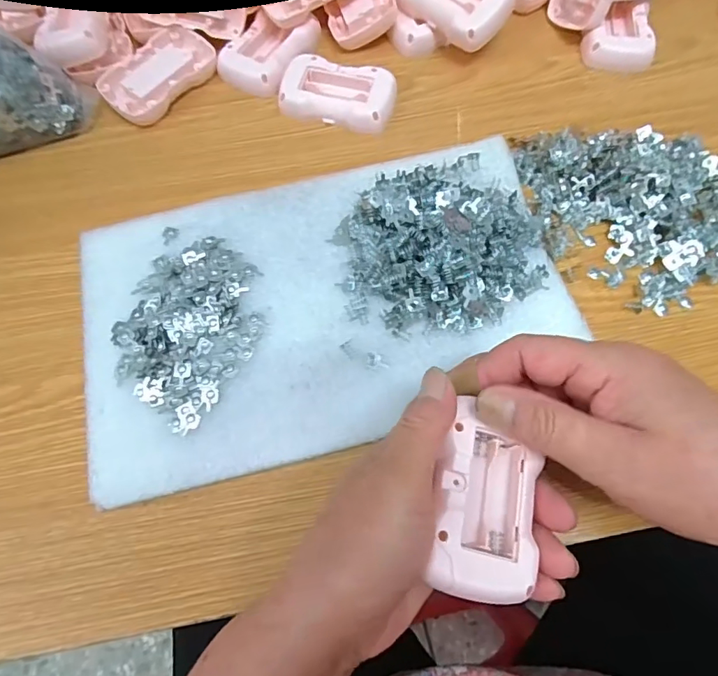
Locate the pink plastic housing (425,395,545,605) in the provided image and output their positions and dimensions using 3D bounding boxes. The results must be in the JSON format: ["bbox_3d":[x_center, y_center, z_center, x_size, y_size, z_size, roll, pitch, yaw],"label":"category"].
[{"bbox_3d":[0.059,0.073,0.220,0.043,0.023,0.079,14,72,6],"label":"pink plastic housing"}]

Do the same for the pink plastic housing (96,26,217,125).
[{"bbox_3d":[-0.156,-0.205,0.385,0.055,0.016,0.087,42,76,15],"label":"pink plastic housing"}]

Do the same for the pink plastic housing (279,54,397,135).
[{"bbox_3d":[-0.016,-0.184,0.373,0.084,0.014,0.050,17,71,7],"label":"pink plastic housing"}]

